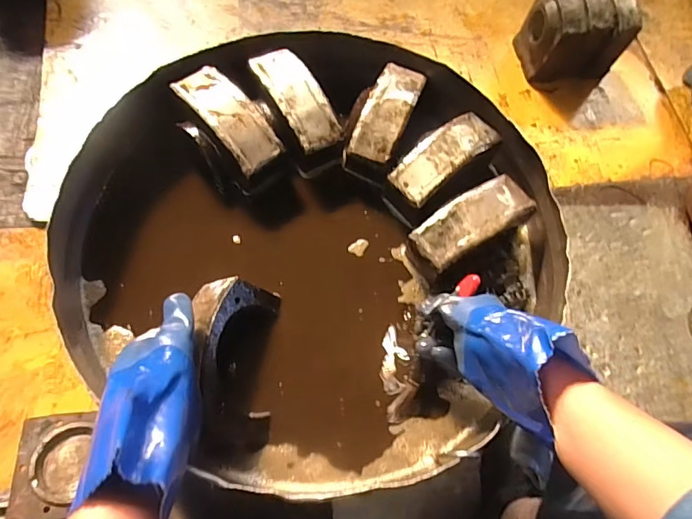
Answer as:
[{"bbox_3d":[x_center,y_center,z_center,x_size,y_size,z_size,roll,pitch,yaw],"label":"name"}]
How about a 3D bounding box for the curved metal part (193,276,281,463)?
[{"bbox_3d":[-0.130,0.118,0.520,0.063,0.107,0.193,-9,72,29],"label":"curved metal part"}]

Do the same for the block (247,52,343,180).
[{"bbox_3d":[-0.065,-0.207,0.634,0.067,0.060,0.177,-26,86,-16],"label":"block"}]

